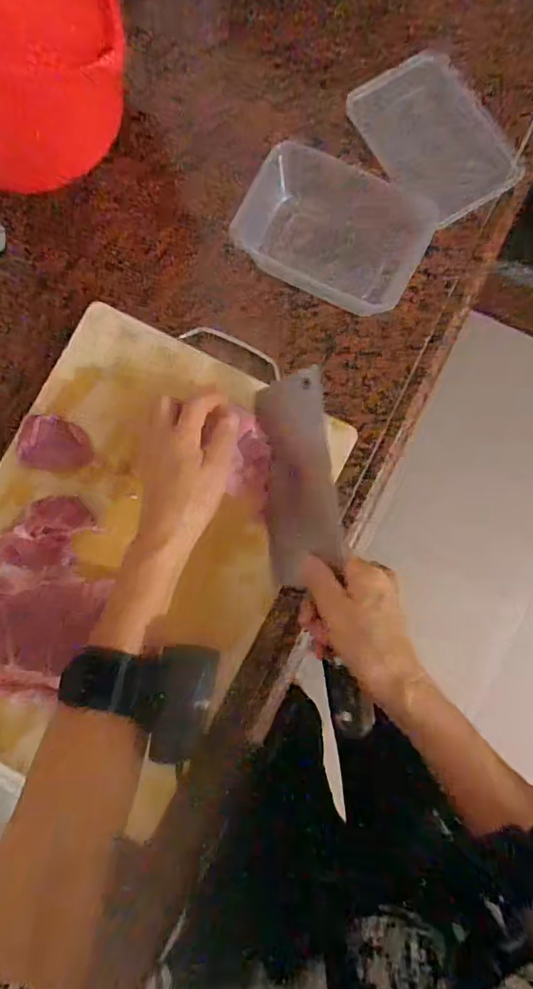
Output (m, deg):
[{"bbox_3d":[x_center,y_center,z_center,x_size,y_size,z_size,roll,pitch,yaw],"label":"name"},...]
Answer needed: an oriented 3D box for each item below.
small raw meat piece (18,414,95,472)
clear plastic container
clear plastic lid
[{"bbox_3d":[-0.189,-0.045,0.457,0.063,0.011,0.048,8,86,3],"label":"small raw meat piece"},{"bbox_3d":[0.063,-0.244,0.465,0.163,0.038,0.114,24,87,4],"label":"clear plastic container"},{"bbox_3d":[0.157,-0.337,0.478,0.107,0.016,0.161,-31,85,0],"label":"clear plastic lid"}]

